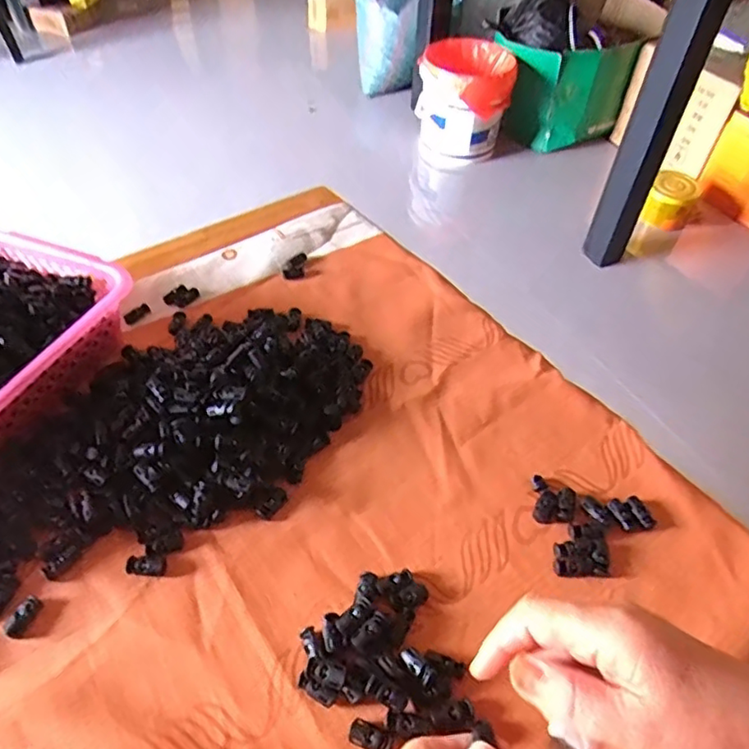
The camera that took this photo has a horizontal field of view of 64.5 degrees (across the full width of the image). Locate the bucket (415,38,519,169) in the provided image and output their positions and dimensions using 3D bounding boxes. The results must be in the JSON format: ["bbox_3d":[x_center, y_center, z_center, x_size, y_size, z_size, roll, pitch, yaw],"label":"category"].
[{"bbox_3d":[0.254,-0.790,1.742,0.256,0.279,0.231,2,49,-1],"label":"bucket"}]

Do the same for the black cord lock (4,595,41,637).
[{"bbox_3d":[-0.242,0.165,0.408,0.012,0.005,0.027,13,50,9],"label":"black cord lock"}]

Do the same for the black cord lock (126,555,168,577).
[{"bbox_3d":[-0.168,0.140,0.435,0.029,0.006,0.013,4,49,1],"label":"black cord lock"}]

